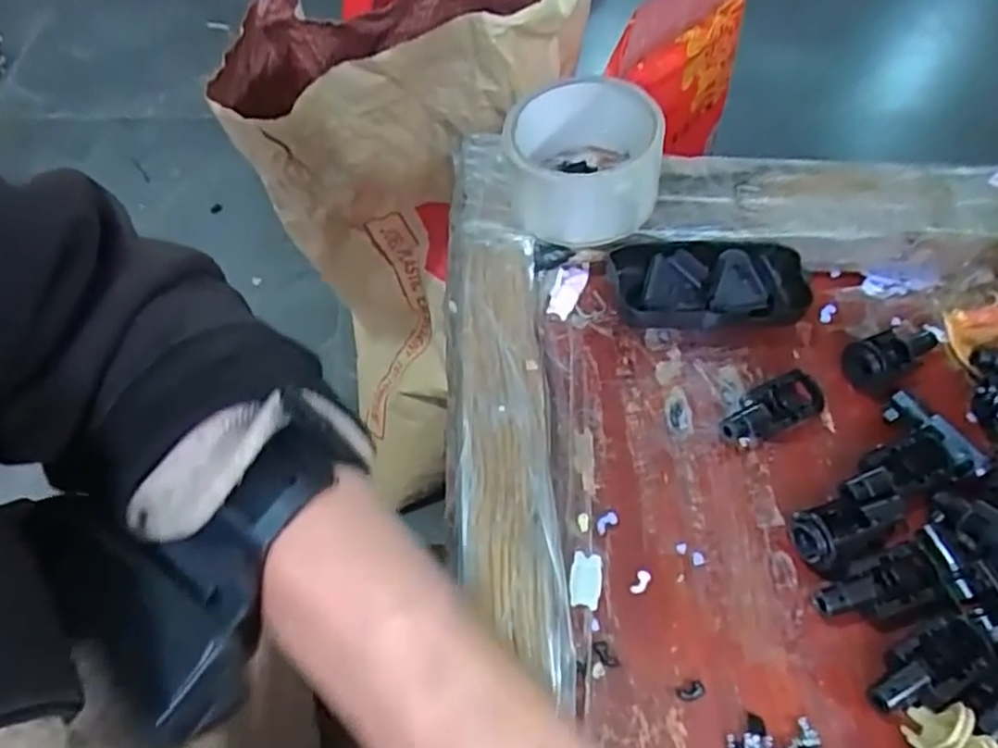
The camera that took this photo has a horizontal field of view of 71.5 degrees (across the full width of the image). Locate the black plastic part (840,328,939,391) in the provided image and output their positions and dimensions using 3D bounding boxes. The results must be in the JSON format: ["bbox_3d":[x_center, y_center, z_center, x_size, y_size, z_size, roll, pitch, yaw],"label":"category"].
[{"bbox_3d":[0.216,-0.012,0.377,0.059,0.025,0.023,-23,60,-18],"label":"black plastic part"}]

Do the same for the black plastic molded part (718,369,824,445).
[{"bbox_3d":[0.138,0.020,0.356,0.059,0.022,0.022,-19,59,-15],"label":"black plastic molded part"}]

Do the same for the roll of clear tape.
[{"bbox_3d":[0.046,-0.120,0.392,0.085,0.056,0.084,1,56,-2],"label":"roll of clear tape"}]

